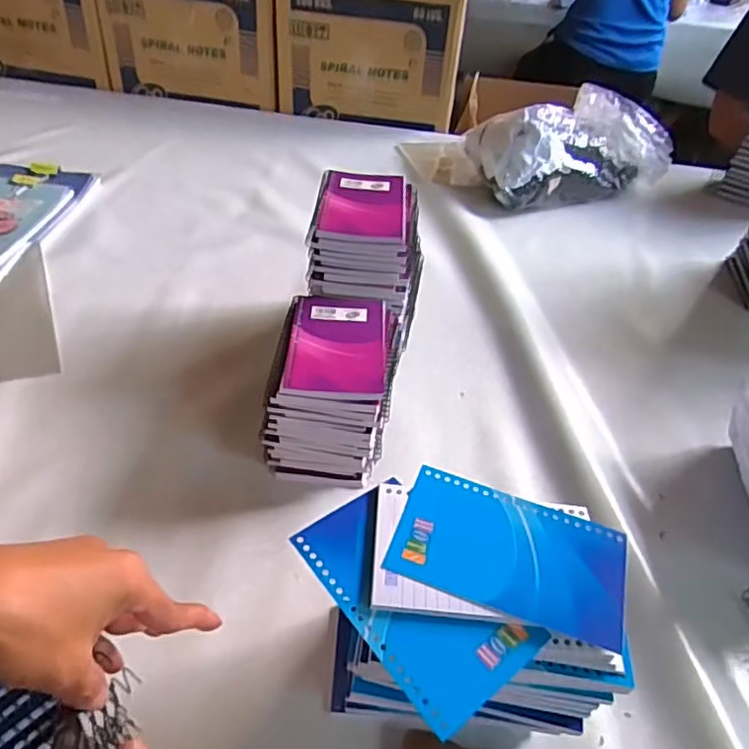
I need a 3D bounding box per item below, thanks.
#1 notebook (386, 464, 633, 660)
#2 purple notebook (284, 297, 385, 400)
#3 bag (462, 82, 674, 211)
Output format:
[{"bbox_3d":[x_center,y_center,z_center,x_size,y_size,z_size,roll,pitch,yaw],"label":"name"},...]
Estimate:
[{"bbox_3d":[0.079,0.101,0.353,0.128,0.006,0.077,15,43,12],"label":"notebook"},{"bbox_3d":[-0.031,-0.028,0.524,0.081,0.007,0.128,5,41,-2],"label":"purple notebook"},{"bbox_3d":[0.323,-0.386,1.025,0.320,0.135,0.173,-12,44,-18],"label":"bag"}]

